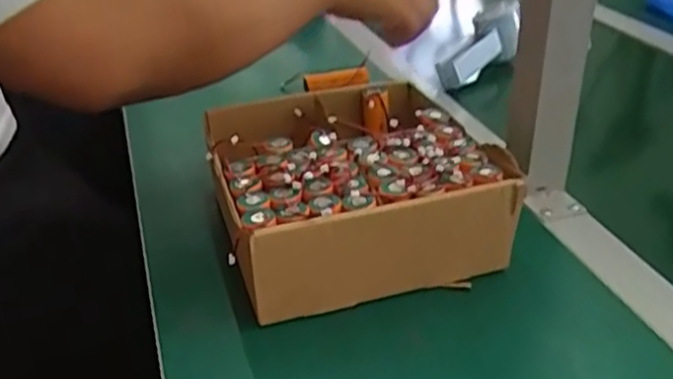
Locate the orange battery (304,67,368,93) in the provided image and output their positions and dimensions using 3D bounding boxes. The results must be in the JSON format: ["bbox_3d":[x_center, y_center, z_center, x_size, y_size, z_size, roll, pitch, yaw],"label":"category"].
[{"bbox_3d":[0.004,-0.115,0.731,0.073,0.023,0.023,-16,31,-21],"label":"orange battery"}]

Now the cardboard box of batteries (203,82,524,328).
[{"bbox_3d":[0.007,-0.003,0.525,0.184,0.083,0.184,-10,31,-14],"label":"cardboard box of batteries"}]

